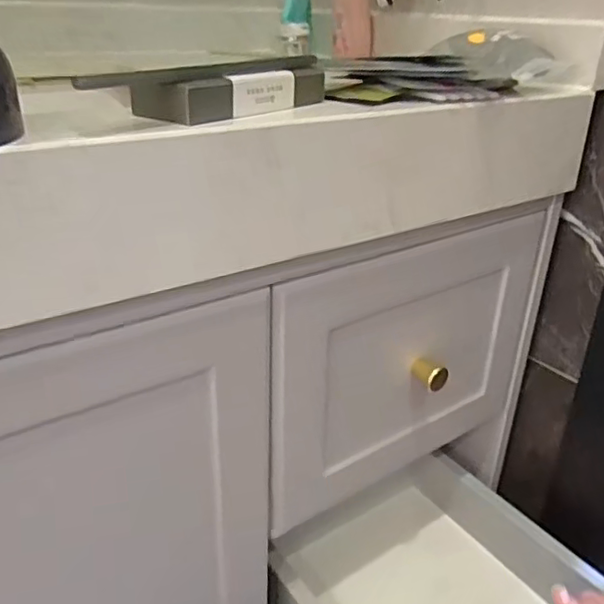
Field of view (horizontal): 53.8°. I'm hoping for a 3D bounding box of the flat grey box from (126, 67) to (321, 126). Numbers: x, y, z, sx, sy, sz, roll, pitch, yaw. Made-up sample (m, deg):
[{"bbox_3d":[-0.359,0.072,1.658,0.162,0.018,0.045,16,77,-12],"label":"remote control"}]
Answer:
[{"bbox_3d":[-0.036,-0.128,0.363,0.049,0.022,0.128,22,34,36],"label":"flat grey box"}]

